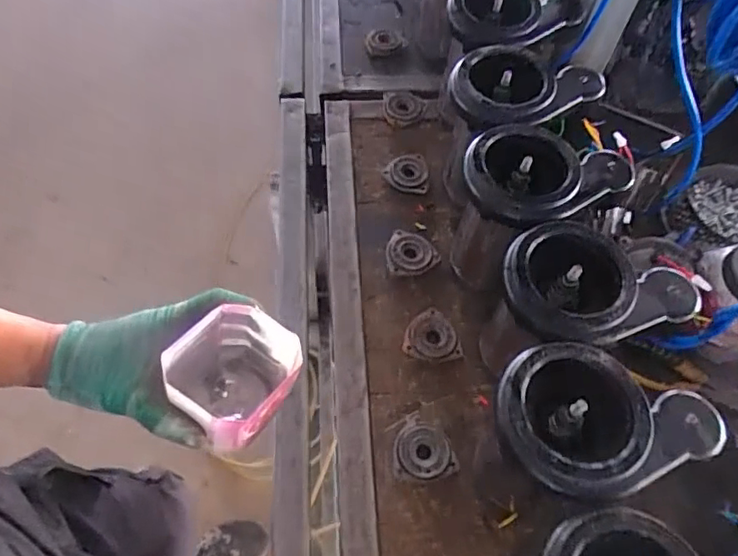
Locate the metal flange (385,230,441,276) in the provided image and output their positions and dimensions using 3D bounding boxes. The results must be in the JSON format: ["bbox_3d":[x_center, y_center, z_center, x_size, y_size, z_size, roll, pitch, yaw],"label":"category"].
[{"bbox_3d":[0.055,-0.035,0.716,0.065,0.013,0.060,0,59,-3],"label":"metal flange"}]

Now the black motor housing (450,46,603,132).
[{"bbox_3d":[0.178,-0.219,0.642,0.169,0.042,0.122,-16,62,-12],"label":"black motor housing"}]

